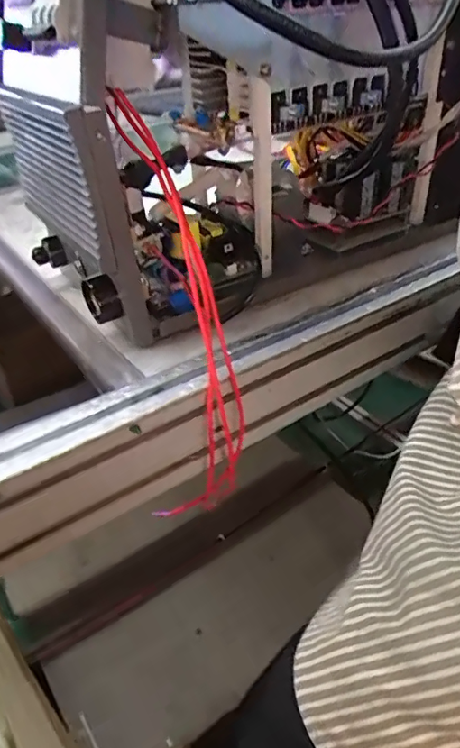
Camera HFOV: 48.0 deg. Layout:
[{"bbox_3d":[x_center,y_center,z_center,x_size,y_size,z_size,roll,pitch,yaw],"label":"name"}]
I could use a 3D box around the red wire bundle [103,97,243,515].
[{"bbox_3d":[-0.042,-0.042,0.389,0.073,0.311,0.066,-17,12,-22],"label":"red wire bundle"}]

